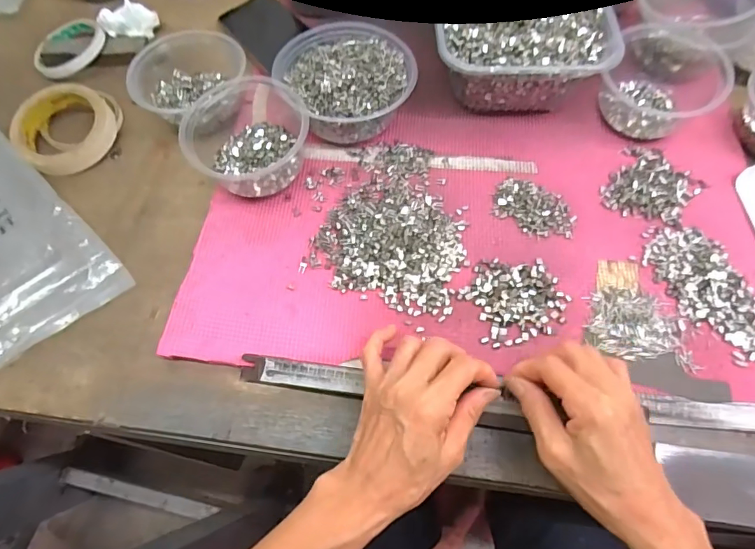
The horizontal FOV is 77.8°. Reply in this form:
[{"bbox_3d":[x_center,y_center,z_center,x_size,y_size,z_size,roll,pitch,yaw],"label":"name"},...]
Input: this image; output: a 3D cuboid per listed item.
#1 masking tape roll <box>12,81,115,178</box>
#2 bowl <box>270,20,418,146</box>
[{"bbox_3d":[-0.331,-0.154,0.493,0.099,0.030,0.096,0,64,0],"label":"masking tape roll"},{"bbox_3d":[-0.031,-0.197,0.484,0.121,0.059,0.134,-36,69,-16],"label":"bowl"}]

